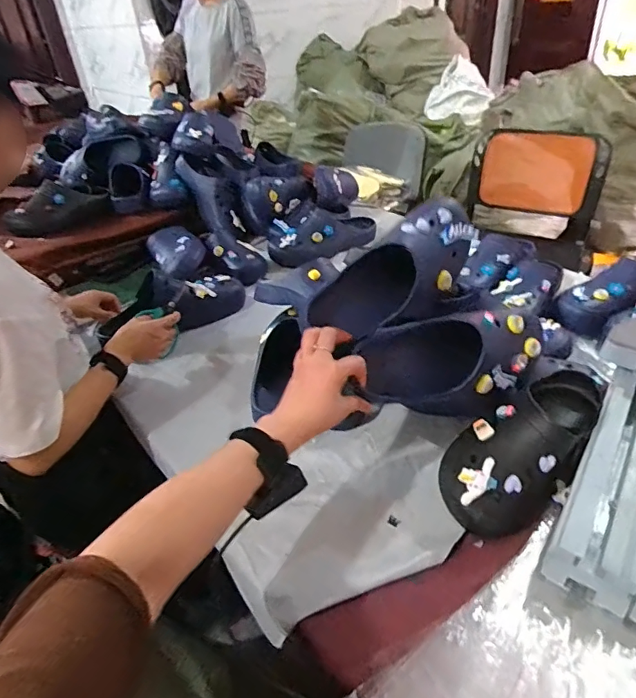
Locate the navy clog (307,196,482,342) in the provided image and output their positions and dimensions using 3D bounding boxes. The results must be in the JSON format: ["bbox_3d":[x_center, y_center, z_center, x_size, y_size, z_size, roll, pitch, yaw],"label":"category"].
[{"bbox_3d":[0.108,-0.090,0.626,0.241,0.112,0.096,-32,42,-14],"label":"navy clog"}]

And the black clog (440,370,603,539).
[{"bbox_3d":[0.268,0.119,0.620,0.285,0.104,0.121,-31,43,-31],"label":"black clog"}]

